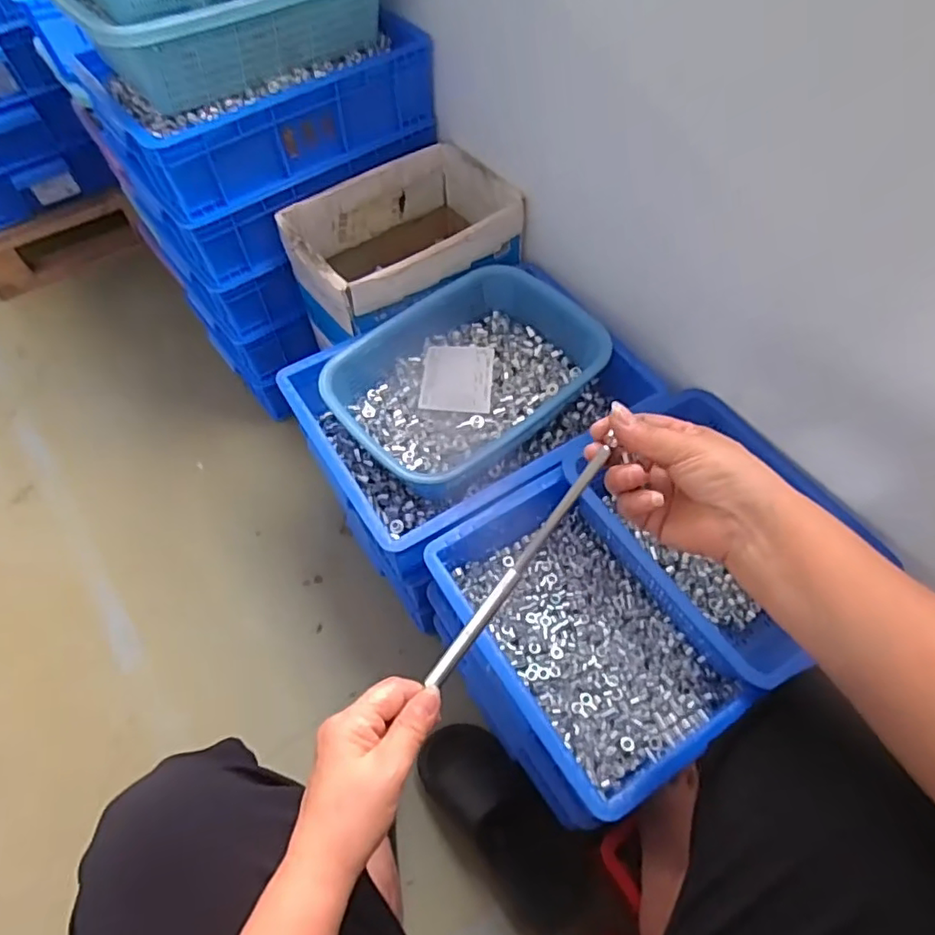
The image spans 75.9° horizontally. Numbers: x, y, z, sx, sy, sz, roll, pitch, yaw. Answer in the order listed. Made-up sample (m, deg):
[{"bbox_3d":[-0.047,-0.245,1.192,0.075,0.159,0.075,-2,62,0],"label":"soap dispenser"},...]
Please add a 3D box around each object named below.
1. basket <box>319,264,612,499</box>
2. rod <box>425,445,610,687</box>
[{"bbox_3d":[-0.007,-0.119,0.791,0.338,0.078,0.249,-34,64,-19],"label":"basket"},{"bbox_3d":[0.034,0.066,0.400,0.010,0.004,0.188,37,91,21],"label":"rod"}]

